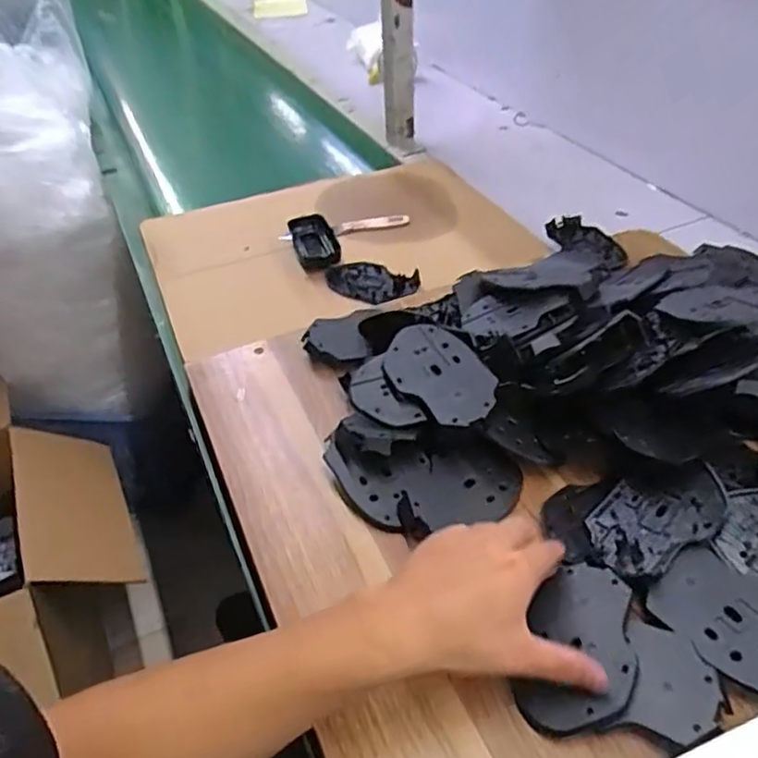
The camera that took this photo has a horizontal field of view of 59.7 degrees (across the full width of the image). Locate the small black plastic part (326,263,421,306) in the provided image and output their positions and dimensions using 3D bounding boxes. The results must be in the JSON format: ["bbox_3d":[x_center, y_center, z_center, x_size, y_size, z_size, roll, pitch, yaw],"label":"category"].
[{"bbox_3d":[-0.008,-0.119,0.812,0.111,0.018,0.065,-4,41,0],"label":"small black plastic part"}]

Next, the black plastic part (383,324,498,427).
[{"bbox_3d":[0.054,-0.006,0.560,0.073,0.008,0.104,-40,61,-22],"label":"black plastic part"}]

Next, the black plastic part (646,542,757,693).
[{"bbox_3d":[0.233,0.156,0.432,0.077,0.009,0.094,-28,47,-25],"label":"black plastic part"}]

